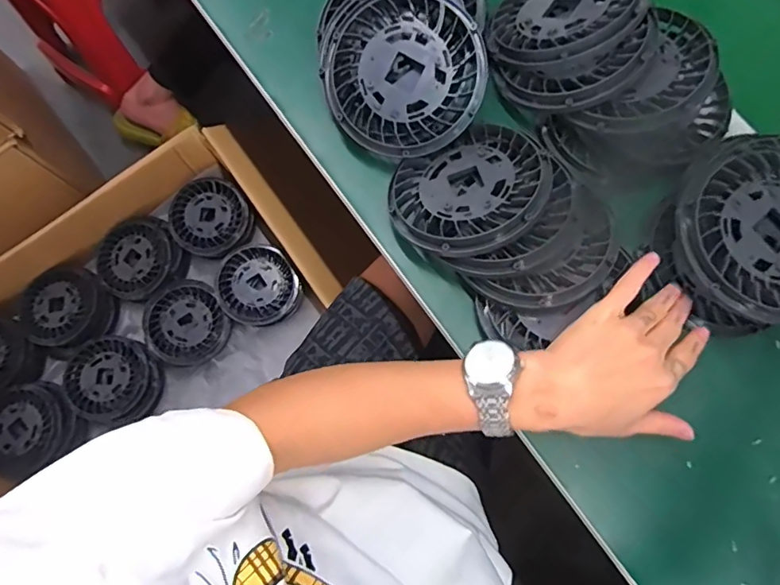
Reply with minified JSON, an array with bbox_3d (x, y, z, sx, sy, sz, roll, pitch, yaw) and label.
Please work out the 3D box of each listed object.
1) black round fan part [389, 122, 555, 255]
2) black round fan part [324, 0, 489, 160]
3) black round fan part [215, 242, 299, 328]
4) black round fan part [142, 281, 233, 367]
[{"bbox_3d":[0.065,-0.082,0.413,0.126,0.018,0.108,-25,57,7],"label":"black round fan part"},{"bbox_3d":[0.014,-0.185,0.431,0.128,0.018,0.132,1,98,7],"label":"black round fan part"},{"bbox_3d":[-0.222,-0.010,0.856,0.141,0.040,0.132,38,81,9],"label":"black round fan part"},{"bbox_3d":[-0.341,0.052,0.859,0.133,0.055,0.133,0,78,1],"label":"black round fan part"}]

